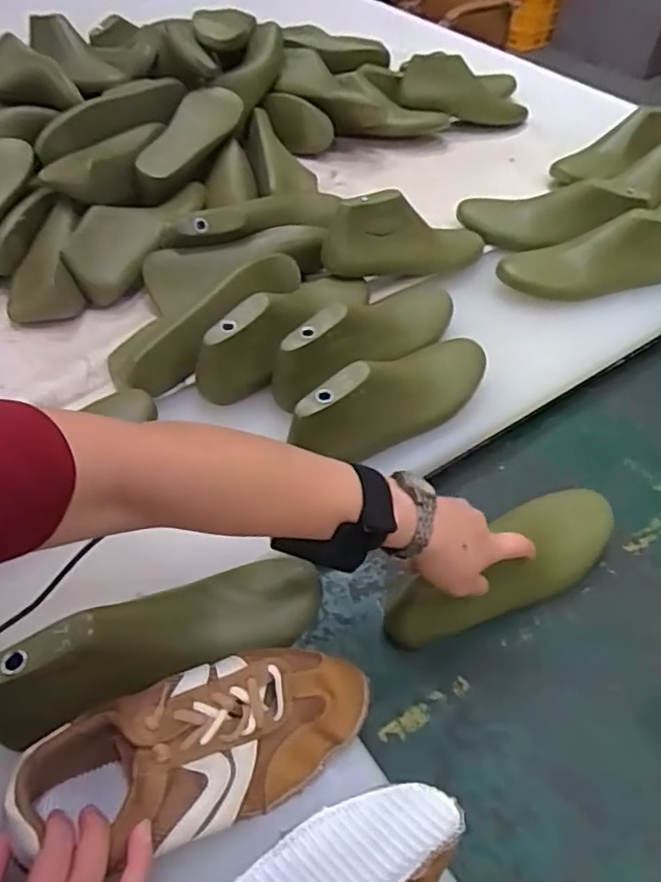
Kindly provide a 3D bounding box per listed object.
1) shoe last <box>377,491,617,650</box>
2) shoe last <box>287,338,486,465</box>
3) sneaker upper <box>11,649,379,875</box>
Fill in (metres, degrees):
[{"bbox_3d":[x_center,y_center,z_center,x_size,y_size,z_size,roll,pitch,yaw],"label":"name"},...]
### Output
[{"bbox_3d":[0.154,0.110,0.562,0.237,0.067,0.075,-21,52,-24],"label":"shoe last"},{"bbox_3d":[0.067,-0.046,0.624,0.238,0.081,0.070,-21,51,-36],"label":"shoe last"},{"bbox_3d":[-0.082,0.202,0.413,0.220,0.074,0.085,-8,48,-19],"label":"sneaker upper"}]

